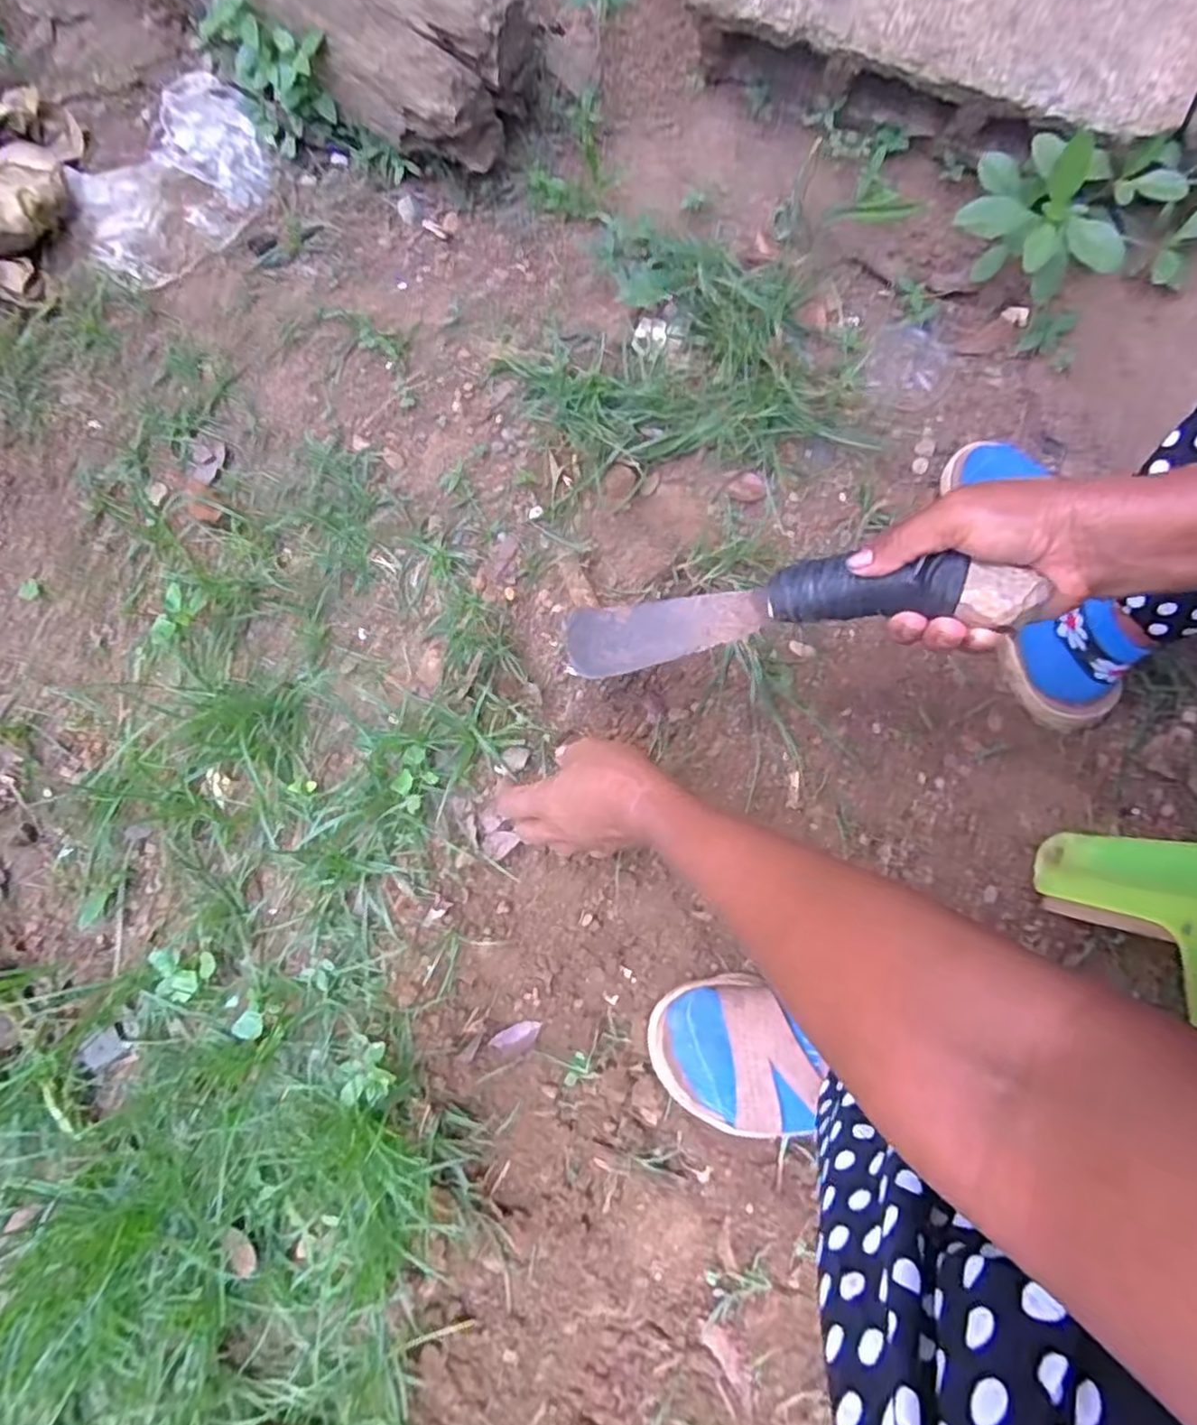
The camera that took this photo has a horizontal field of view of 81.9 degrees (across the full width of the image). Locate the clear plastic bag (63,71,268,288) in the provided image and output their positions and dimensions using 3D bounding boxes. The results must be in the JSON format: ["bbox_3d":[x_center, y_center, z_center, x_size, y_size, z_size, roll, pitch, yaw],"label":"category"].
[{"bbox_3d":[-0.423,-0.536,0.690,0.152,0.022,0.227,29,79,6],"label":"clear plastic bag"}]

